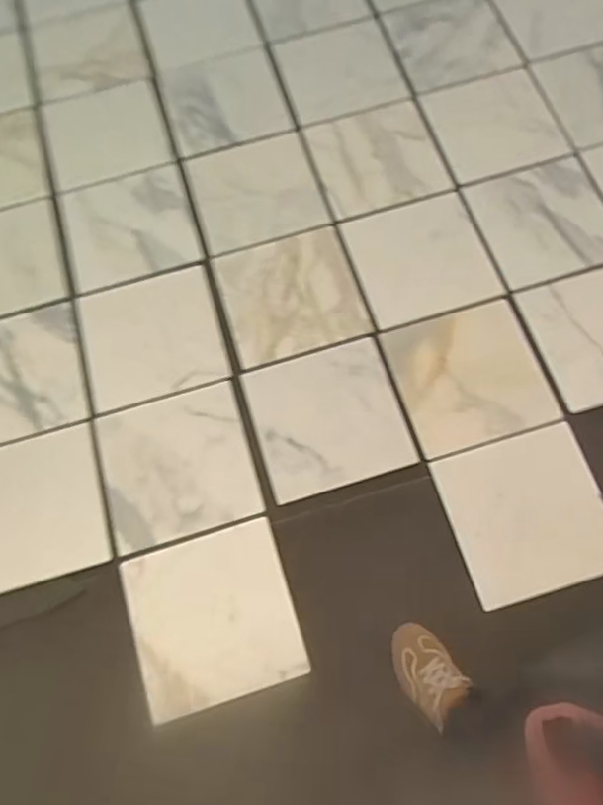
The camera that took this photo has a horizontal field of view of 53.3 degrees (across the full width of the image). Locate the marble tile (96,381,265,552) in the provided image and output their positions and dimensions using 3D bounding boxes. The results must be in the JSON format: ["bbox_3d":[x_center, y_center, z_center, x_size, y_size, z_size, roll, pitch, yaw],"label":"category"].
[{"bbox_3d":[-0.278,0.132,1.330,0.320,0.016,0.318,-15,70,-4],"label":"marble tile"}]

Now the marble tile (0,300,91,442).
[{"bbox_3d":[-0.670,-0.067,1.396,0.307,0.022,0.309,-13,71,-11],"label":"marble tile"}]

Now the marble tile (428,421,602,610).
[{"bbox_3d":[0.485,0.234,1.291,0.322,0.015,0.323,-17,71,-2],"label":"marble tile"}]

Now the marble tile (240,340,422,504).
[{"bbox_3d":[0.059,0.029,1.387,0.332,0.016,0.326,-16,70,-4],"label":"marble tile"}]

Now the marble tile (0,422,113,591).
[{"bbox_3d":[-0.588,0.226,1.290,0.314,0.019,0.310,-16,70,-4],"label":"marble tile"}]

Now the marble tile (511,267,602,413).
[{"bbox_3d":[0.732,-0.173,1.452,0.319,0.011,0.339,-17,64,1],"label":"marble tile"}]

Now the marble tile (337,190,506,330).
[{"bbox_3d":[0.322,-0.392,1.616,0.355,0.021,0.395,-13,59,-5],"label":"marble tile"}]

